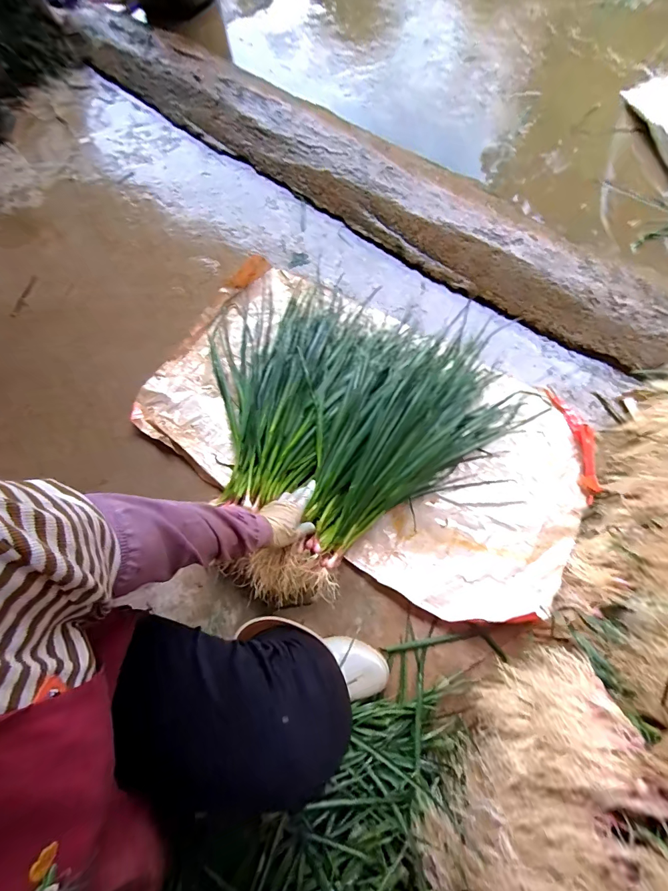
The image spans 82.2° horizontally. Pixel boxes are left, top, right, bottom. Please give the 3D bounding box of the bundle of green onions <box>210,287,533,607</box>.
[{"bbox_3d":[-0.019,-0.096,0.791,0.598,0.112,0.595,-40,75,-10],"label":"bundle of green onions"}]

